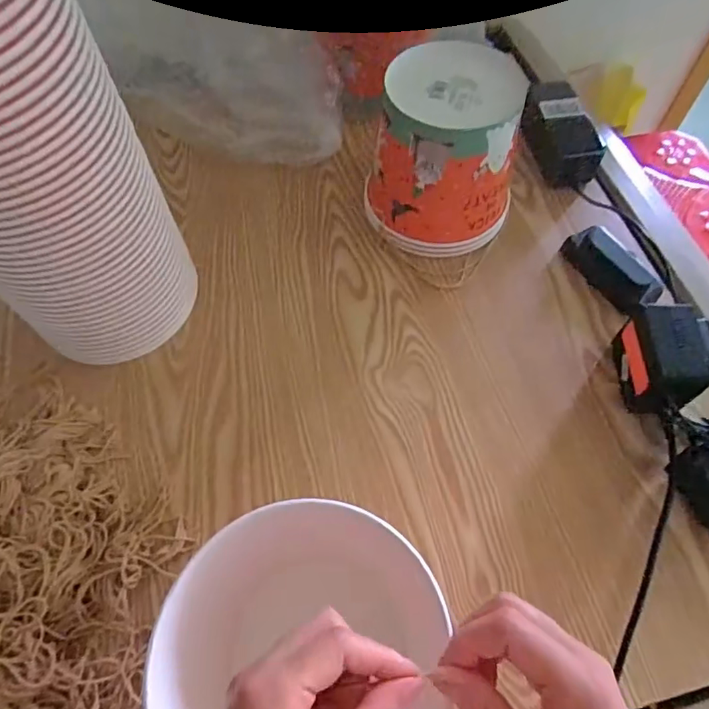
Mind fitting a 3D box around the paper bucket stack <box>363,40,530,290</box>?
[{"bbox_3d":[0.094,-0.194,0.533,0.133,0.162,0.150,-35,67,-18],"label":"paper bucket stack"}]

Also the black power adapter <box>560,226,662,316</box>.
[{"bbox_3d":[0.272,-0.092,0.555,0.046,0.027,0.106,-26,65,-14],"label":"black power adapter"}]

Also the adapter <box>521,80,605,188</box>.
[{"bbox_3d":[0.247,-0.269,0.637,0.059,0.055,0.130,-12,62,-6],"label":"adapter"}]

